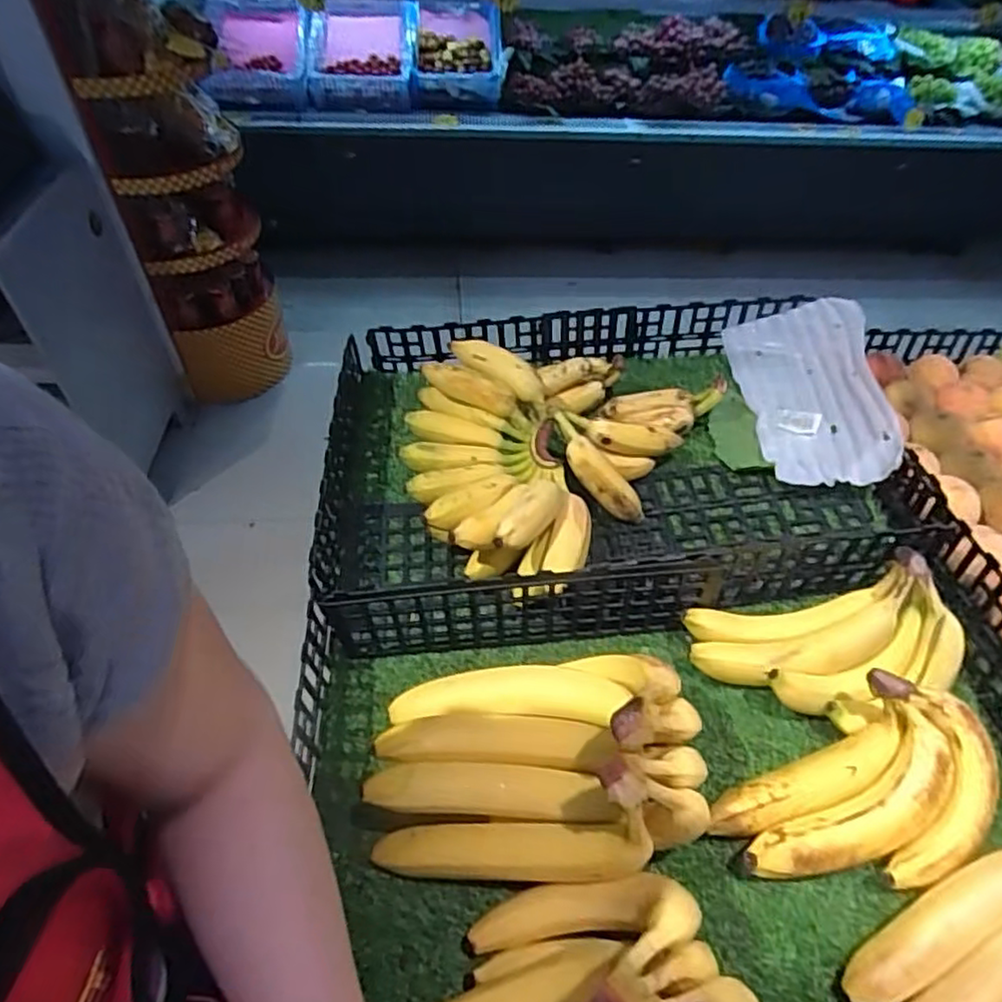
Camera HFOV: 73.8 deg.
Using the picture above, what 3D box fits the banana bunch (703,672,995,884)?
[{"bbox_3d":[0.299,0.241,0.537,0.212,0.074,0.133,-27,57,-22],"label":"banana bunch"}]

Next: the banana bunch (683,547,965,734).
[{"bbox_3d":[0.296,0.135,0.609,0.232,0.070,0.121,-11,50,11],"label":"banana bunch"}]

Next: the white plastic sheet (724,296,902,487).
[{"bbox_3d":[0.391,-0.133,0.832,0.161,0.044,0.267,-18,53,20],"label":"white plastic sheet"}]

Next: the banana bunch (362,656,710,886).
[{"bbox_3d":[0.024,0.199,0.536,0.254,0.132,0.174,3,51,-1],"label":"banana bunch"}]

